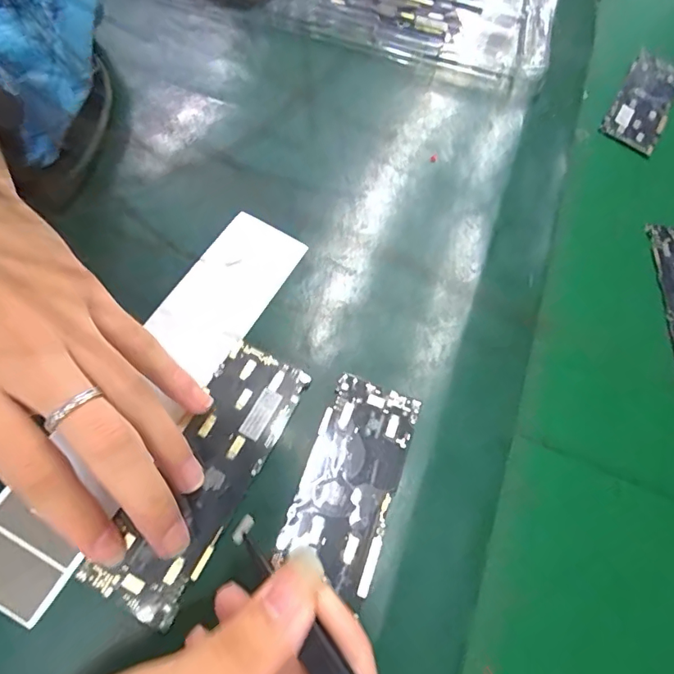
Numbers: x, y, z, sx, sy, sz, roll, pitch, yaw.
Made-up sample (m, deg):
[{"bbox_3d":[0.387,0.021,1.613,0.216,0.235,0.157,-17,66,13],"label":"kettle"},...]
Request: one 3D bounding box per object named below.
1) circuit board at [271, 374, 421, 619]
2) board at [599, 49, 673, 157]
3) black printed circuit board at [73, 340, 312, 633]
[{"bbox_3d":[0.007,0.067,0.228,0.044,0.004,0.094,20,64,4],"label":"circuit board"},{"bbox_3d":[0.261,-0.201,0.404,0.044,0.007,0.135,33,63,6],"label":"board"},{"bbox_3d":[-0.060,0.060,0.221,0.043,0.004,0.125,29,64,3],"label":"black printed circuit board"}]

